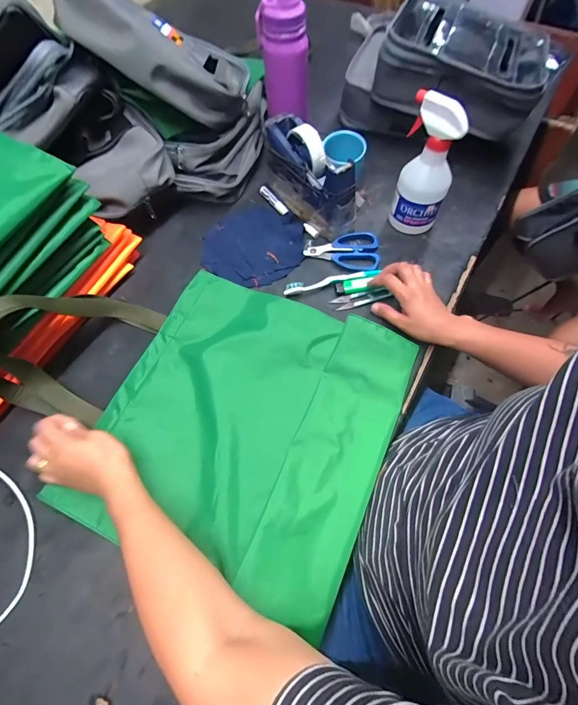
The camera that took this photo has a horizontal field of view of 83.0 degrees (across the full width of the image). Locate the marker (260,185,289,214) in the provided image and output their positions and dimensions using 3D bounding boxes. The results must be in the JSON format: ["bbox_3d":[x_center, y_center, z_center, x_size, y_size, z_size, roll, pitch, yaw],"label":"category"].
[{"bbox_3d":[-0.028,-0.284,0.611,0.013,0.014,0.082,-32,68,-13],"label":"marker"}]

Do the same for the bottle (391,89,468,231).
[{"bbox_3d":[0.212,-0.280,0.505,0.079,0.186,0.075,9,65,6],"label":"bottle"}]

